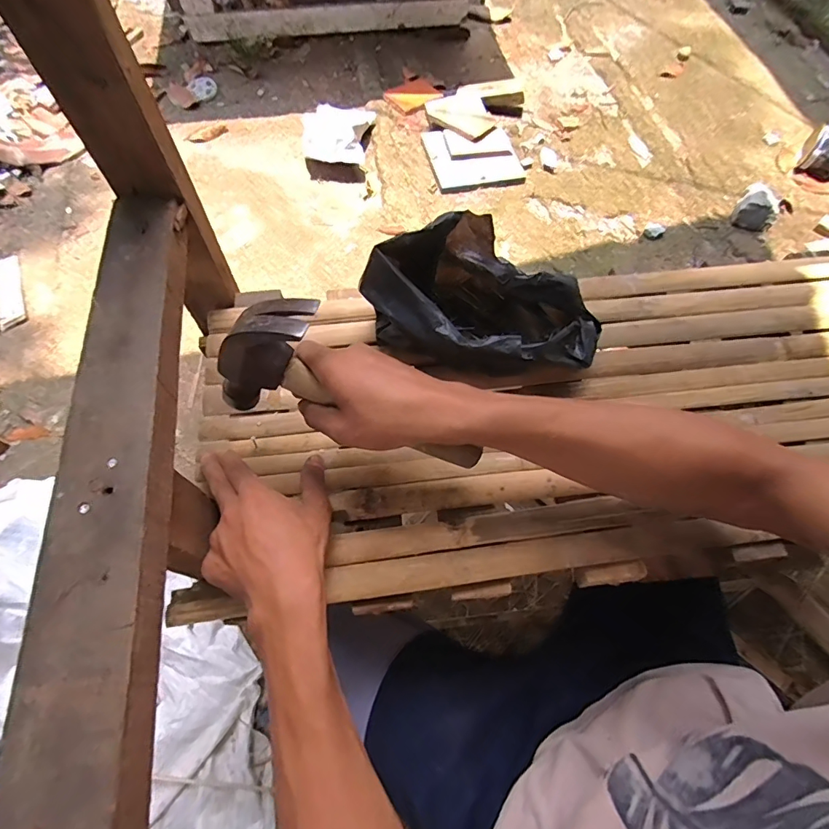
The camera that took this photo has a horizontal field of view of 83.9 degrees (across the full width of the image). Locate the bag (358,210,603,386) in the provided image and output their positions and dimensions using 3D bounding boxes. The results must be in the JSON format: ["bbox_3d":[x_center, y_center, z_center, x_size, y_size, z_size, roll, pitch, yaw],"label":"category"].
[{"bbox_3d":[0.073,-0.098,0.434,0.201,0.111,0.140,23,66,10],"label":"bag"}]

